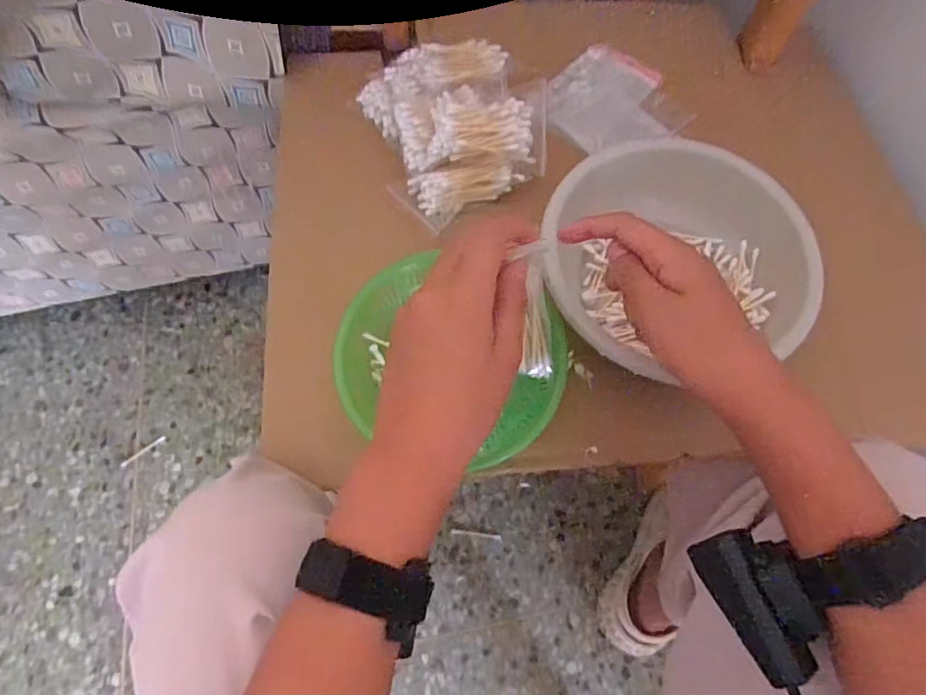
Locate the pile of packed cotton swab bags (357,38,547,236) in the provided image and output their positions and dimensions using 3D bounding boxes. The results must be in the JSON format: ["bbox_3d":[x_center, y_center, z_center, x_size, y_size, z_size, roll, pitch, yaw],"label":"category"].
[{"bbox_3d":[-0.006,-0.197,0.486,0.142,0.063,0.158,-27,68,-13],"label":"pile of packed cotton swab bags"}]

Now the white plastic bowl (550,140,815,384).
[{"bbox_3d":[0.152,-0.068,0.425,0.189,0.068,0.182,1,65,-1],"label":"white plastic bowl"}]

